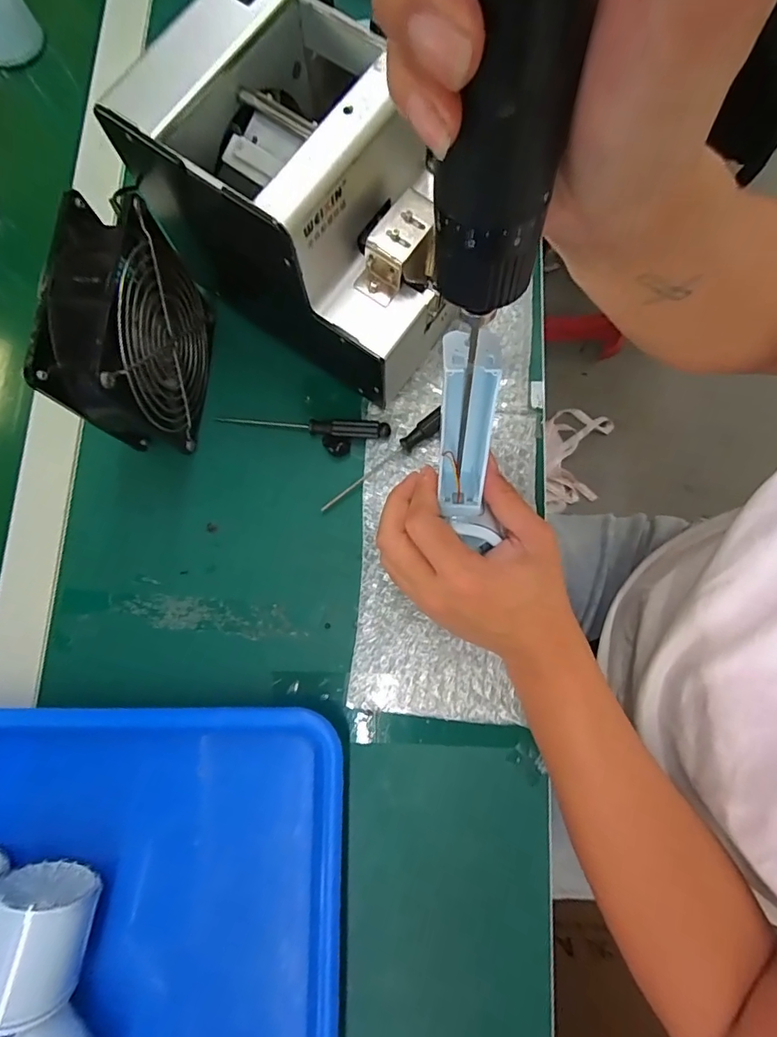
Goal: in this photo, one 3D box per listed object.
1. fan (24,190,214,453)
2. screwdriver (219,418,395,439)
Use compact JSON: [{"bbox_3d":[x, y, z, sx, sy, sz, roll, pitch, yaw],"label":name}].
[{"bbox_3d":[-0.160,-0.114,0.314,0.046,0.117,0.115,5,80,2],"label":"fan"},{"bbox_3d":[-0.064,-0.069,0.357,0.129,0.010,0.013,6,80,2],"label":"screwdriver"}]

